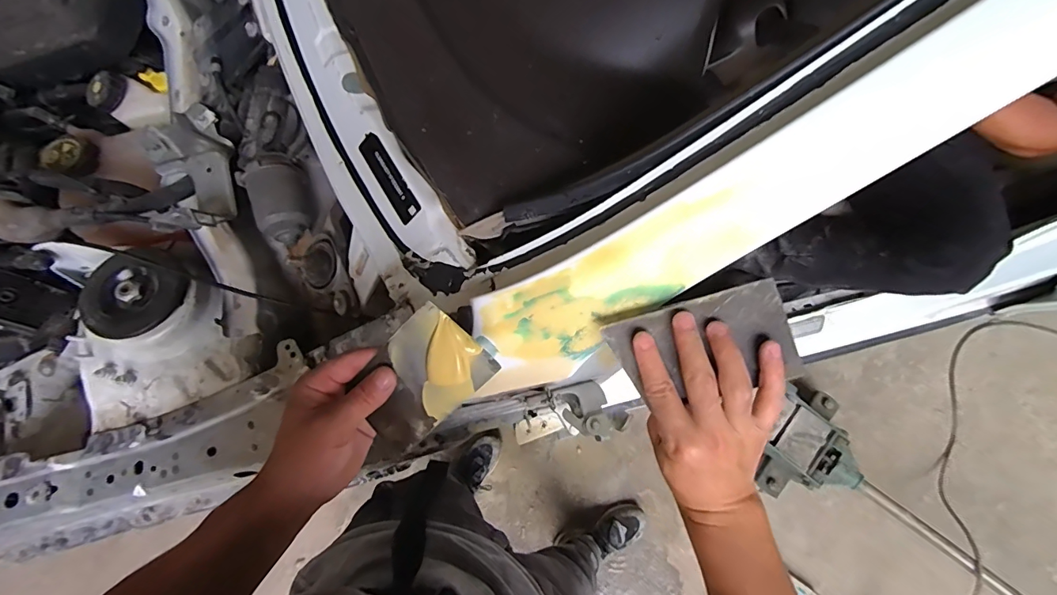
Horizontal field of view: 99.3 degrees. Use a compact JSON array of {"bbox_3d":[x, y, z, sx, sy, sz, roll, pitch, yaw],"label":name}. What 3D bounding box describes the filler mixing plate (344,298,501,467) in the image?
[{"bbox_3d":[-0.092,0.071,0.339,0.071,0.009,0.138,44,111,-10],"label":"filler mixing plate"}]

